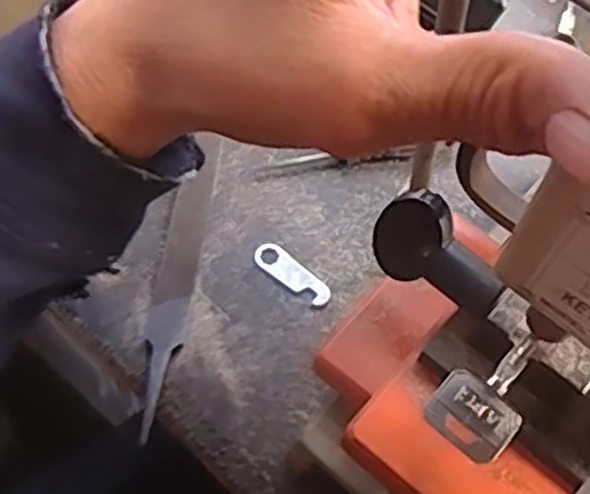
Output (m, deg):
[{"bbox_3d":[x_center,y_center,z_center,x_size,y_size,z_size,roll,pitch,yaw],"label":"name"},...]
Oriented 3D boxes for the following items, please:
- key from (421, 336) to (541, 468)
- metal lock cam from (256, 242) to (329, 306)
[{"bbox_3d":[0.067,0.049,0.265,0.028,0.004,0.046,41,69,16],"label":"key"},{"bbox_3d":[-0.001,0.014,0.395,0.043,0.004,0.016,37,69,14],"label":"metal lock cam"}]

